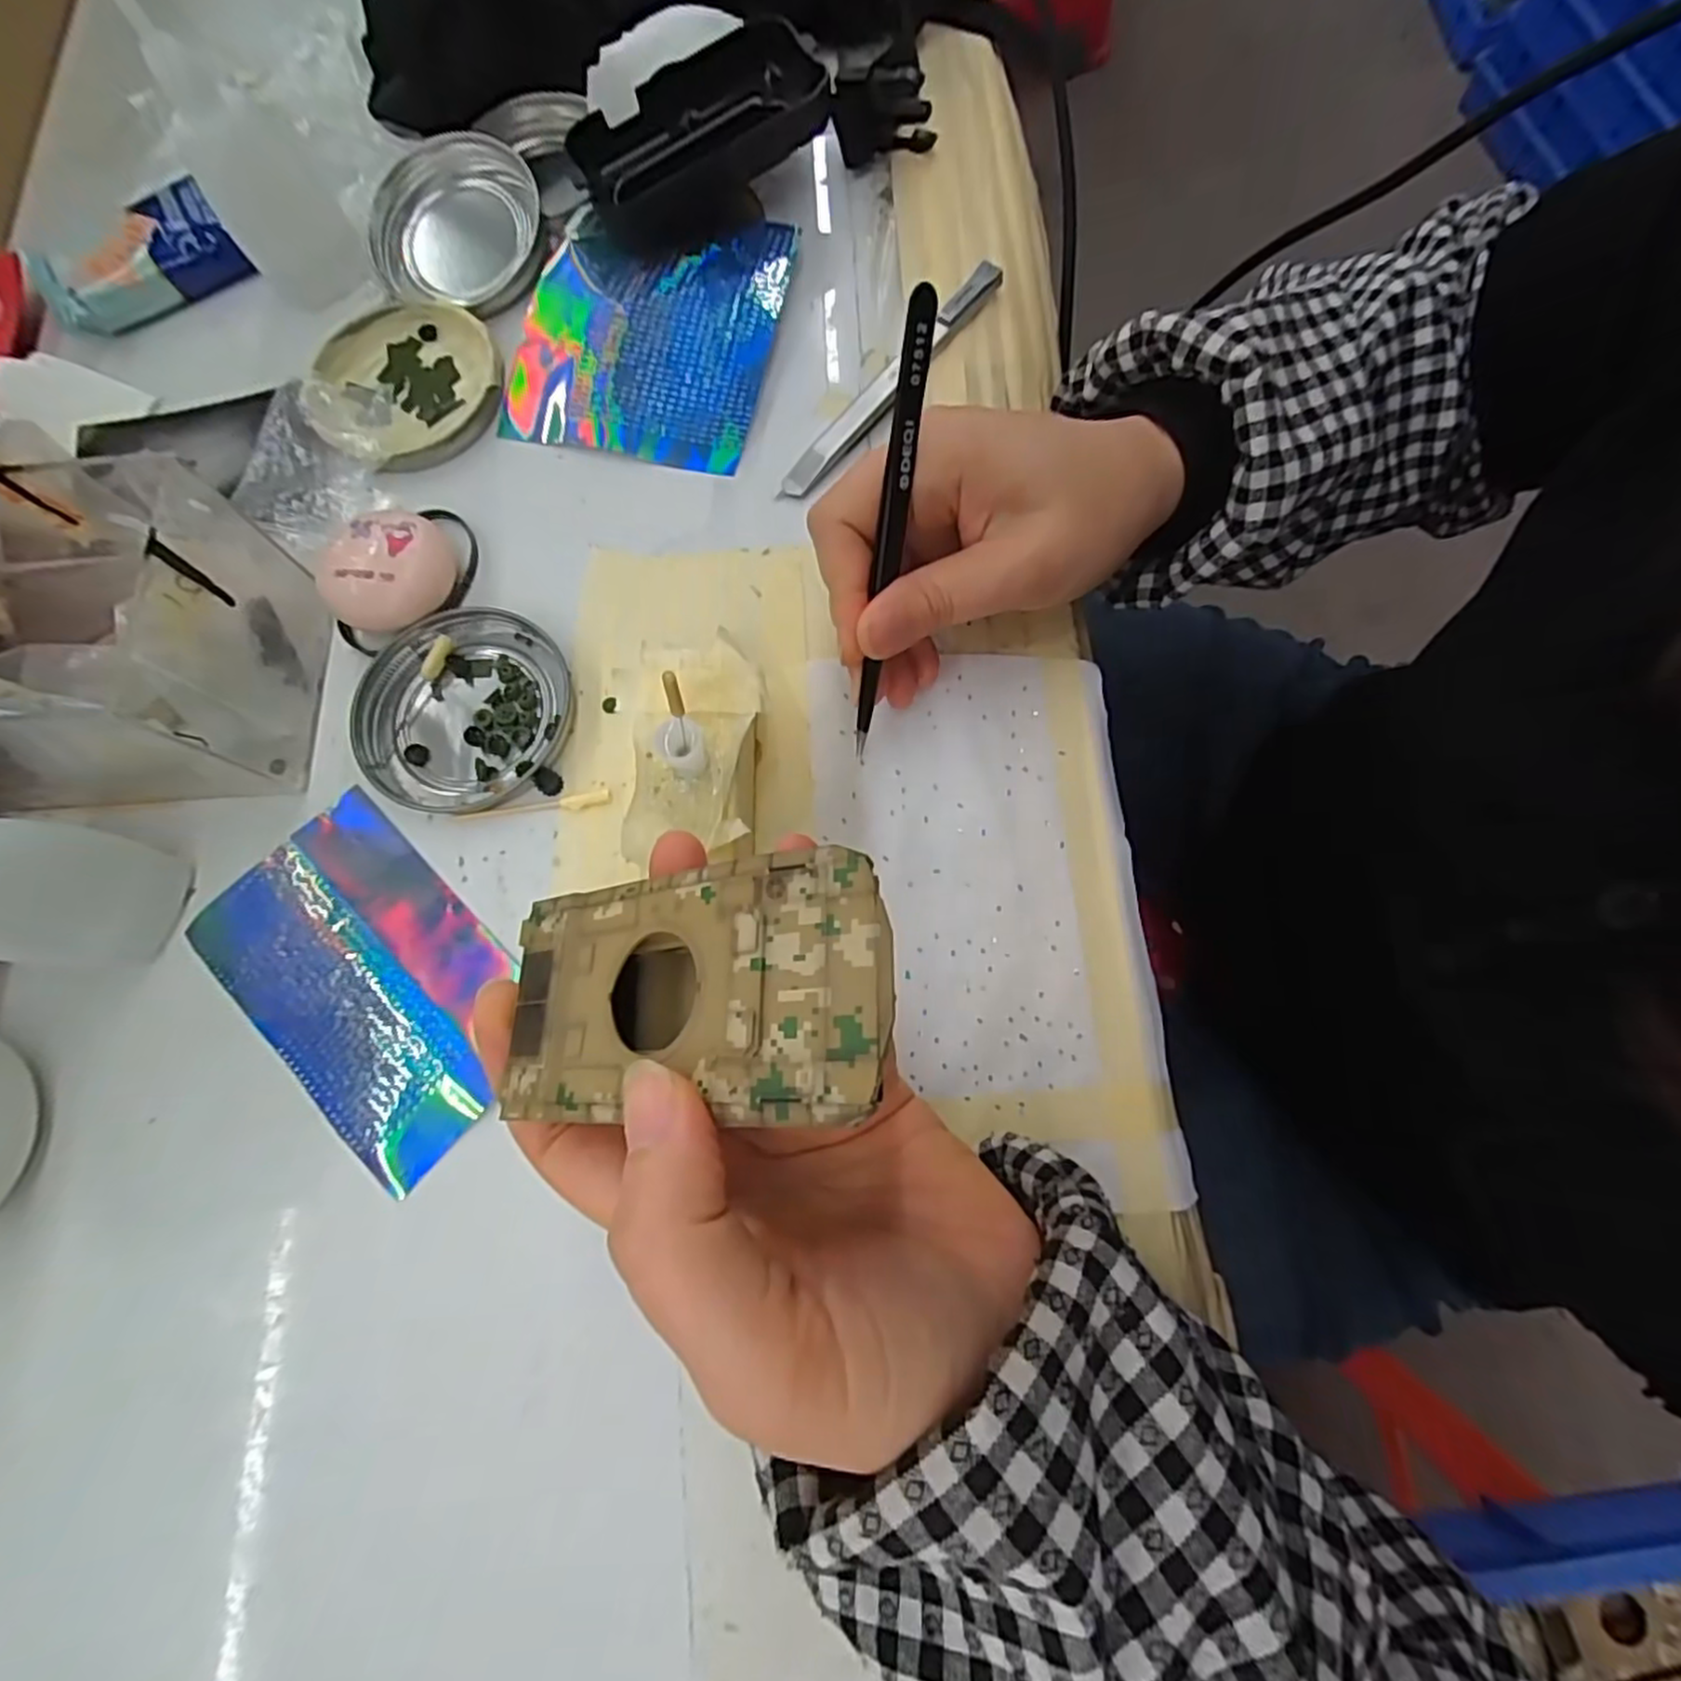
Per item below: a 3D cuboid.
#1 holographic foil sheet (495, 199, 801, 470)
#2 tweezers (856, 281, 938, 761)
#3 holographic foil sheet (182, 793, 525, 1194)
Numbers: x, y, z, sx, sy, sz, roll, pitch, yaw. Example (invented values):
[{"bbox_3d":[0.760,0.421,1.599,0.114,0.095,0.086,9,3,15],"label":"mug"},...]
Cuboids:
[{"bbox_3d":[-0.083,-0.218,0.304,0.108,0.012,0.115,11,76,6],"label":"holographic foil sheet"},{"bbox_3d":[0.015,-0.087,0.221,0.008,0.134,0.008,10,37,4],"label":"tweezers"},{"bbox_3d":[-0.161,0.047,0.244,0.121,0.004,0.077,42,81,11],"label":"holographic foil sheet"}]

